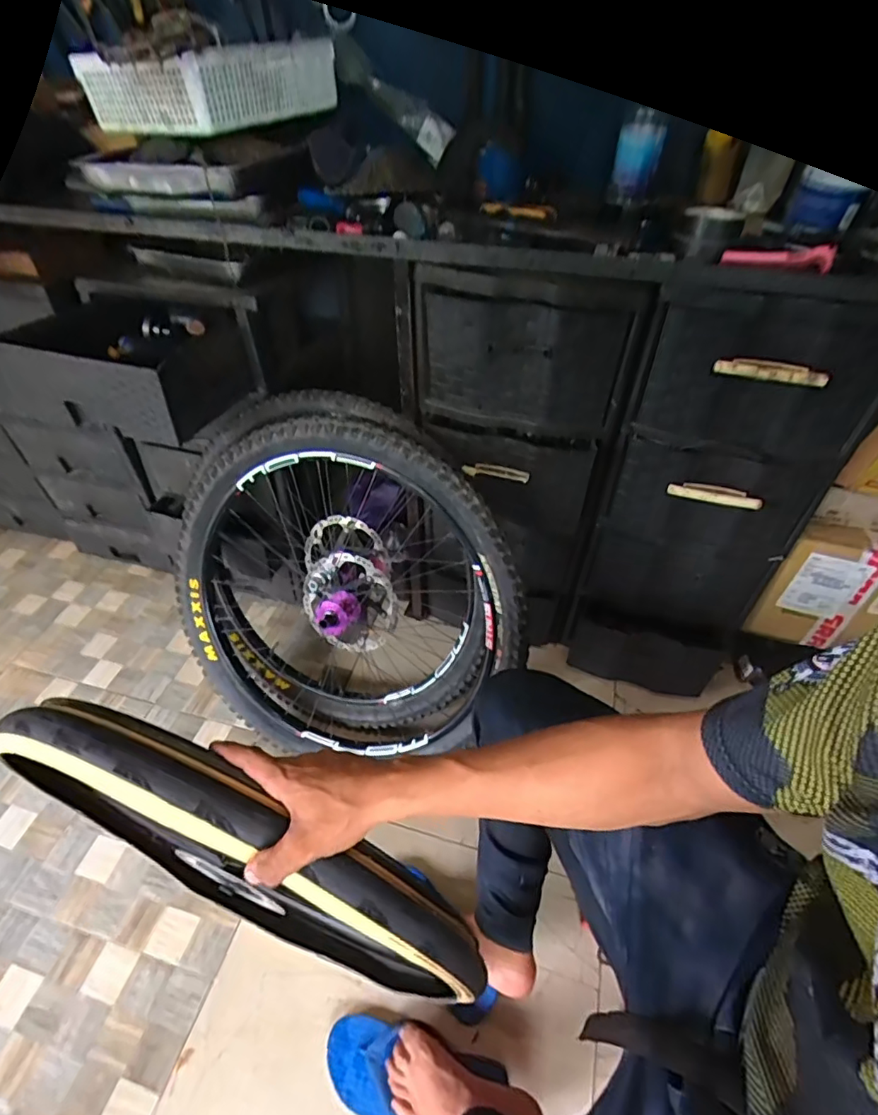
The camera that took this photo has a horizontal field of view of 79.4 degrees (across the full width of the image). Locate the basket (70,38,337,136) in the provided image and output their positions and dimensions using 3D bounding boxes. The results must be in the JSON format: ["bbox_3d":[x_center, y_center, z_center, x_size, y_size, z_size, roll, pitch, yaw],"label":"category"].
[{"bbox_3d":[-0.344,-0.755,0.842,0.207,0.091,0.345,20,48,18],"label":"basket"}]

